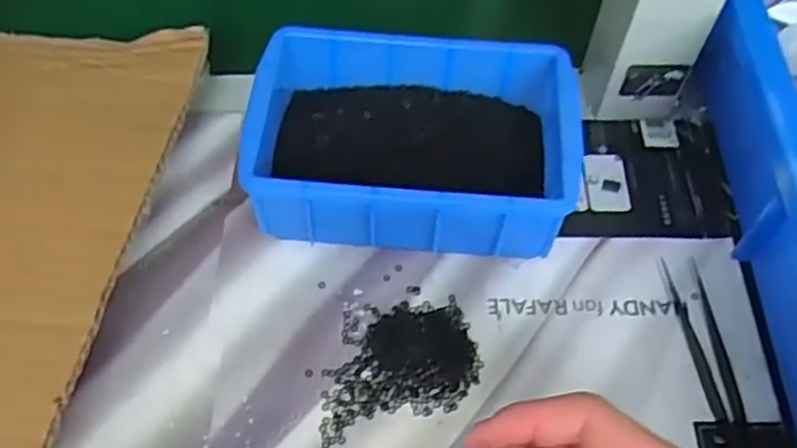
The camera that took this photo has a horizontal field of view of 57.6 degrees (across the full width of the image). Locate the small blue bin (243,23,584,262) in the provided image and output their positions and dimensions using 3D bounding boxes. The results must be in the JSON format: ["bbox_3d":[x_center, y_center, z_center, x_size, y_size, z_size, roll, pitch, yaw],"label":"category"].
[{"bbox_3d":[0.007,-0.036,0.345,0.147,0.054,0.108,8,58,4],"label":"small blue bin"}]

